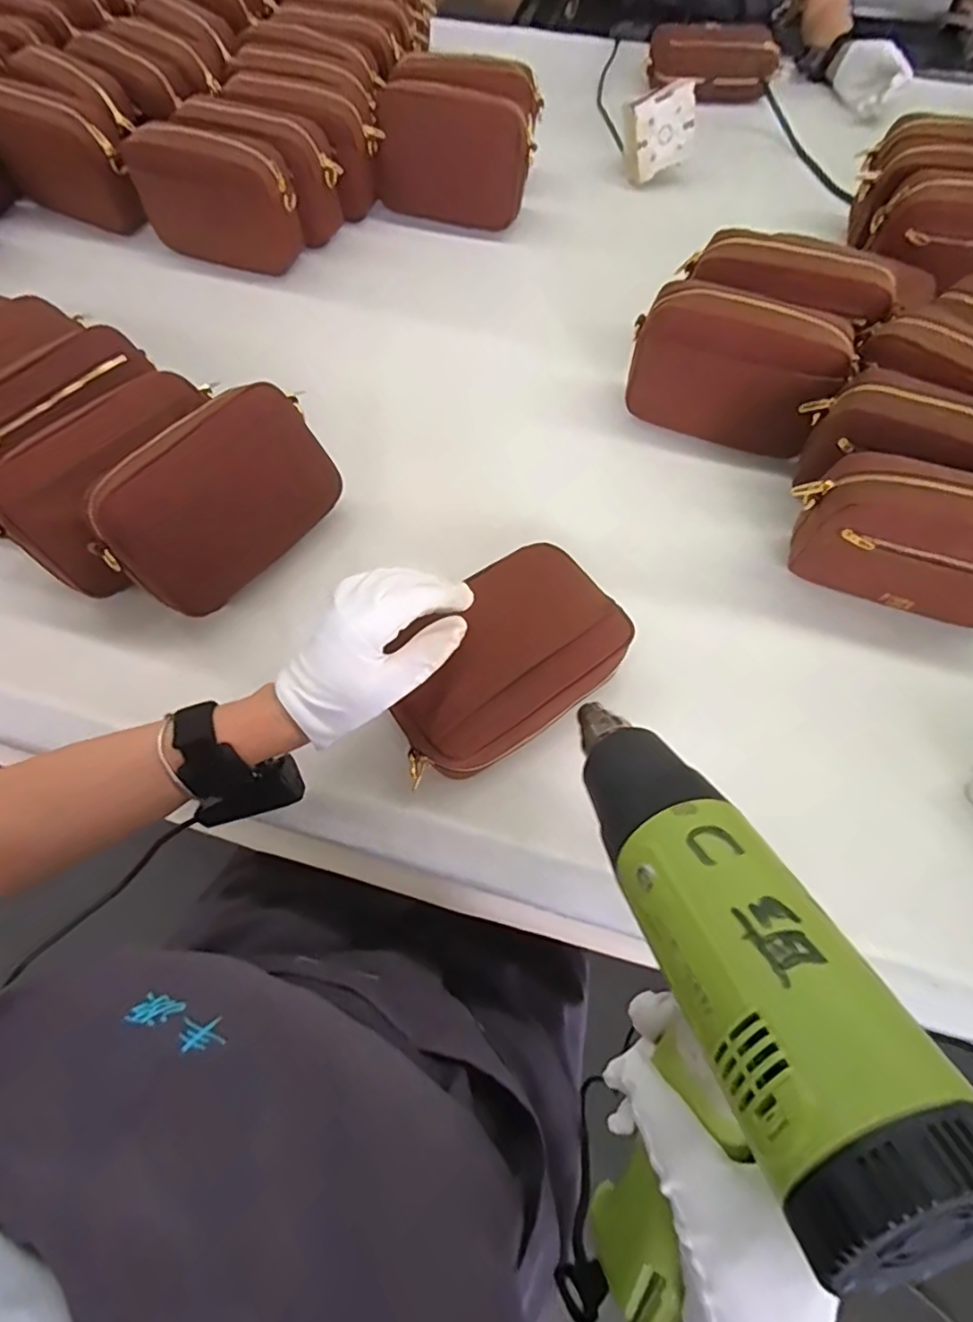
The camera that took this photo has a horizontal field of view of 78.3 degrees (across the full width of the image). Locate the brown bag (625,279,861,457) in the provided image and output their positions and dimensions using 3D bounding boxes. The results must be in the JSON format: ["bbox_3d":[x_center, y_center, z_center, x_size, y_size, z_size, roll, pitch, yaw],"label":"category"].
[{"bbox_3d":[0.241,-0.282,0.598,0.192,0.133,0.060,28,67,13],"label":"brown bag"}]

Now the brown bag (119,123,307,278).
[{"bbox_3d":[-0.327,-0.558,0.723,0.204,0.129,0.045,15,65,7],"label":"brown bag"}]

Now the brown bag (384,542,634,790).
[{"bbox_3d":[0.009,-0.004,0.463,0.193,0.053,0.124,-35,69,-16],"label":"brown bag"}]

